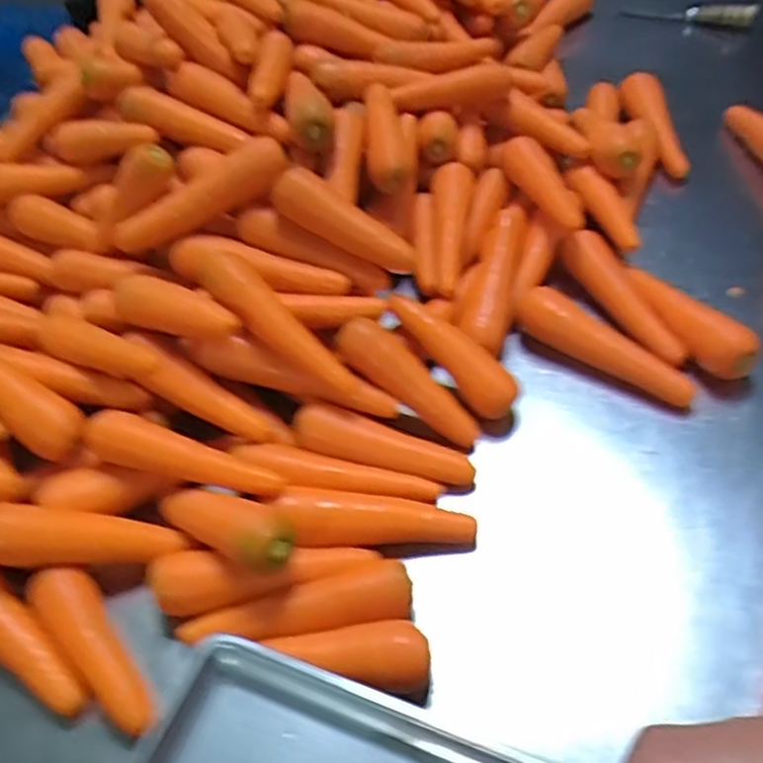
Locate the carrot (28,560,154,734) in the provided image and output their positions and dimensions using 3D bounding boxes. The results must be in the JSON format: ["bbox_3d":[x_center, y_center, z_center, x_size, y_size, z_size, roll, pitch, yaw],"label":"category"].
[{"bbox_3d":[-0.209,0.190,0.525,0.141,0.033,0.041,35,60,30],"label":"carrot"}]

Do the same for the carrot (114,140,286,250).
[{"bbox_3d":[-0.168,-0.168,0.675,0.178,0.044,0.050,-24,47,14],"label":"carrot"}]

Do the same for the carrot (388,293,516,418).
[{"bbox_3d":[0.065,-0.027,0.656,0.139,0.034,0.038,44,63,8],"label":"carrot"}]

